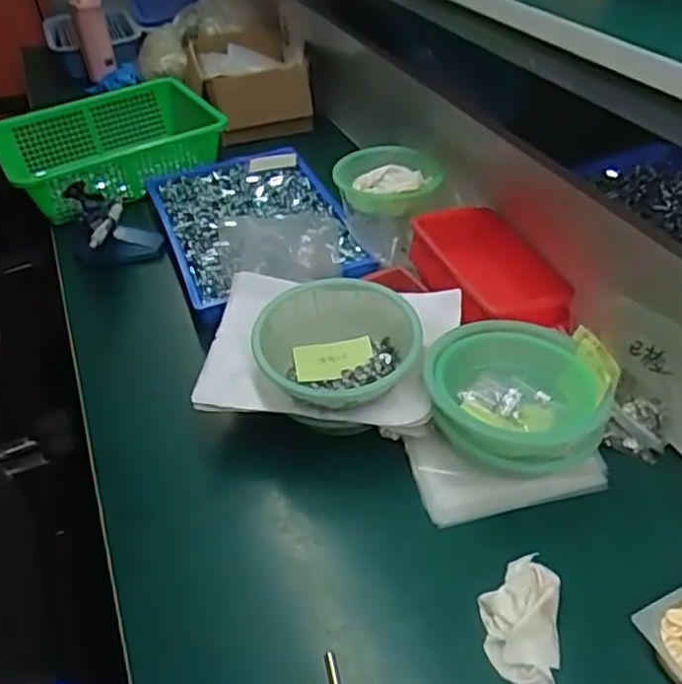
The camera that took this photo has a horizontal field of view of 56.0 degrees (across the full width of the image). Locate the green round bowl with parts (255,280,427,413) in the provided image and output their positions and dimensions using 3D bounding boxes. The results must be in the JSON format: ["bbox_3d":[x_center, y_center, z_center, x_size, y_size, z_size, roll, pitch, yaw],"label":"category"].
[{"bbox_3d":[0.000,0.005,0.750,0.178,0.074,0.170,-2,42,2],"label":"green round bowl with parts"}]

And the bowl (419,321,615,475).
[{"bbox_3d":[0.185,0.056,0.695,0.179,0.071,0.168,-3,42,1],"label":"bowl"}]

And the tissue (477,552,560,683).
[{"bbox_3d":[0.163,0.250,0.586,0.068,0.022,0.116,4,43,12],"label":"tissue"}]

